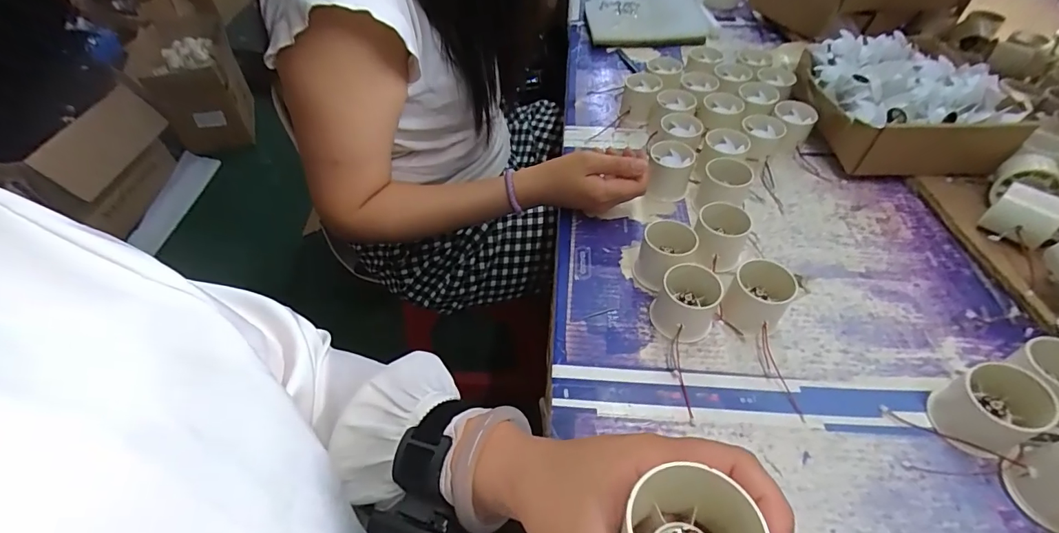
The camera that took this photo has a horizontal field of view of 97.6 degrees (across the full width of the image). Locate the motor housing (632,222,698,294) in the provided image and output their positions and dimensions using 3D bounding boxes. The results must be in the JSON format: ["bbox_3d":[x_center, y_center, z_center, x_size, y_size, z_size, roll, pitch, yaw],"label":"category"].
[{"bbox_3d":[0.134,-0.011,0.452,0.058,0.048,0.056,-17,51,-13],"label":"motor housing"}]

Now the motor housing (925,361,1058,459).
[{"bbox_3d":[0.340,0.106,0.343,0.060,0.049,0.055,-21,52,-16],"label":"motor housing"}]

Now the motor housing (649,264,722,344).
[{"bbox_3d":[0.143,0.034,0.423,0.055,0.049,0.055,22,53,19],"label":"motor housing"}]

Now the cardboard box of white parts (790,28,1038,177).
[{"bbox_3d":[0.456,-0.209,0.584,0.194,0.078,0.198,2,49,3],"label":"cardboard box of white parts"}]

